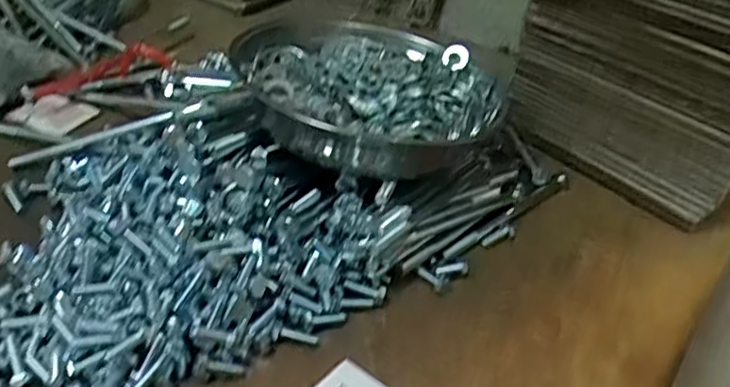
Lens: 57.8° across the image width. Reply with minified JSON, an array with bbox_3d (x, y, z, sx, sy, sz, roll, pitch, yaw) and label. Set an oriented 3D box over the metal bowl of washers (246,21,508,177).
[{"bbox_3d":[0.002,-0.065,0.537,0.210,0.083,0.211,2,34,-1],"label":"metal bowl of washers"}]

